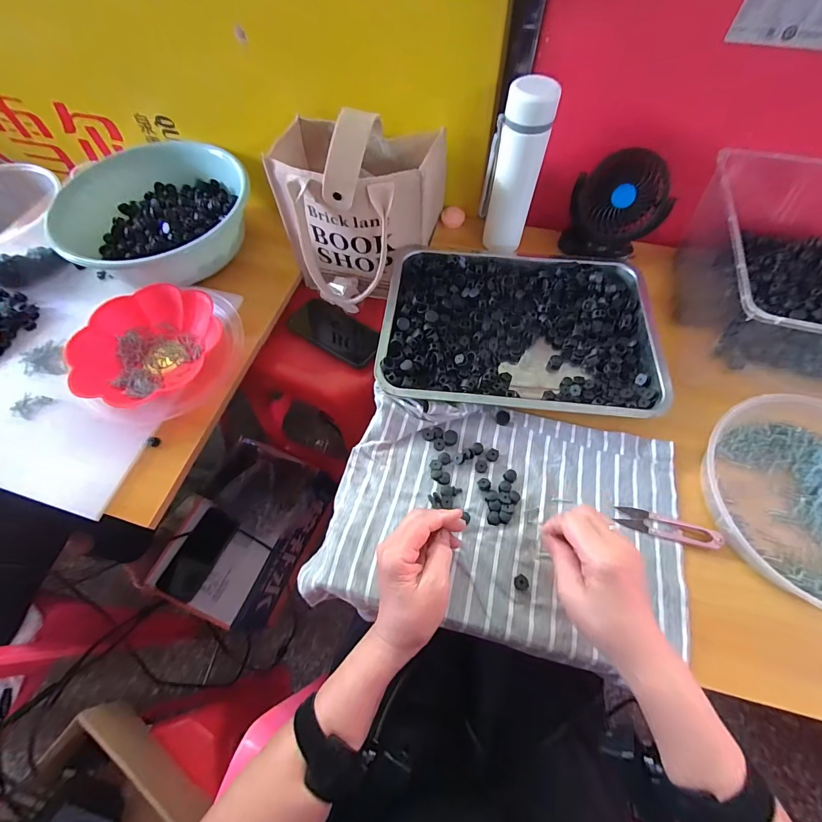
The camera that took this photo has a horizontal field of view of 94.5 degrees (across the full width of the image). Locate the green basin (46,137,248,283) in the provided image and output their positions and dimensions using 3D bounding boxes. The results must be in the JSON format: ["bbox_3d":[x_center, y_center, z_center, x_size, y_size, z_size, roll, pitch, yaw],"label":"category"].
[{"bbox_3d":[-0.417,-0.327,0.638,0.284,0.082,0.251,13,63,8],"label":"green basin"}]

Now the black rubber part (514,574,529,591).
[{"bbox_3d":[0.111,0.172,0.380,0.015,0.007,0.014,-1,64,2],"label":"black rubber part"}]

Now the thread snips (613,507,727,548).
[{"bbox_3d":[0.270,0.123,0.399,0.101,0.010,0.024,15,65,9],"label":"thread snips"}]

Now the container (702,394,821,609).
[{"bbox_3d":[0.421,0.089,0.394,0.221,0.035,0.225,-1,64,2],"label":"container"}]

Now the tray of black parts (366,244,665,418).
[{"bbox_3d":[0.140,-0.129,0.513,0.337,0.038,0.286,5,64,5],"label":"tray of black parts"}]

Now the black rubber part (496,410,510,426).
[{"bbox_3d":[0.112,0.007,0.461,0.016,0.009,0.018,25,67,14],"label":"black rubber part"}]

